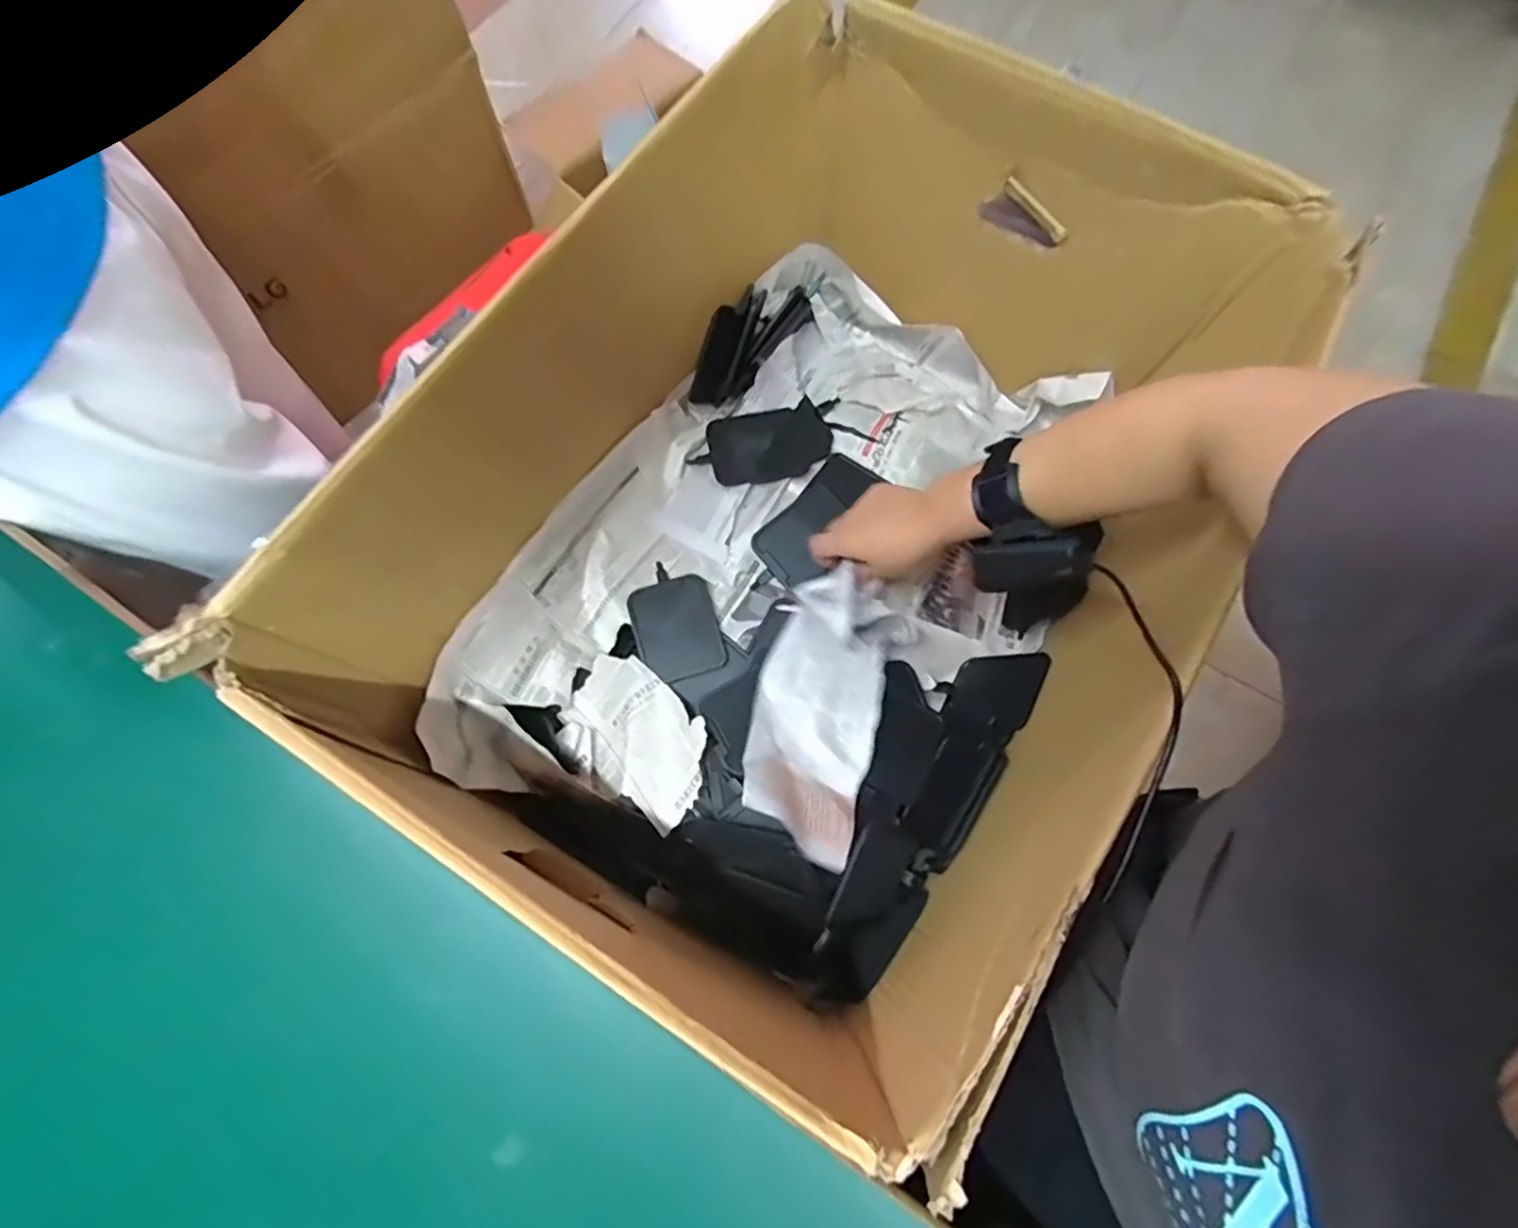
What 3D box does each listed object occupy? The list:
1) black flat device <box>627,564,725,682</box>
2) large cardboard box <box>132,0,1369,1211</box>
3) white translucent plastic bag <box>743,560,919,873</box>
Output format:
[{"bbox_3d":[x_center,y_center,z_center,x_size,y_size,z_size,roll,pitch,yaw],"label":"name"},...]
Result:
[{"bbox_3d":[-0.081,0.008,0.638,0.080,0.010,0.115,-19,73,-5],"label":"black flat device"},{"bbox_3d":[0.051,-0.077,0.520,0.482,0.323,0.640,27,75,9],"label":"large cardboard box"},{"bbox_3d":[0.057,0.079,0.562,0.117,0.073,0.243,13,62,5],"label":"white translucent plastic bag"}]

